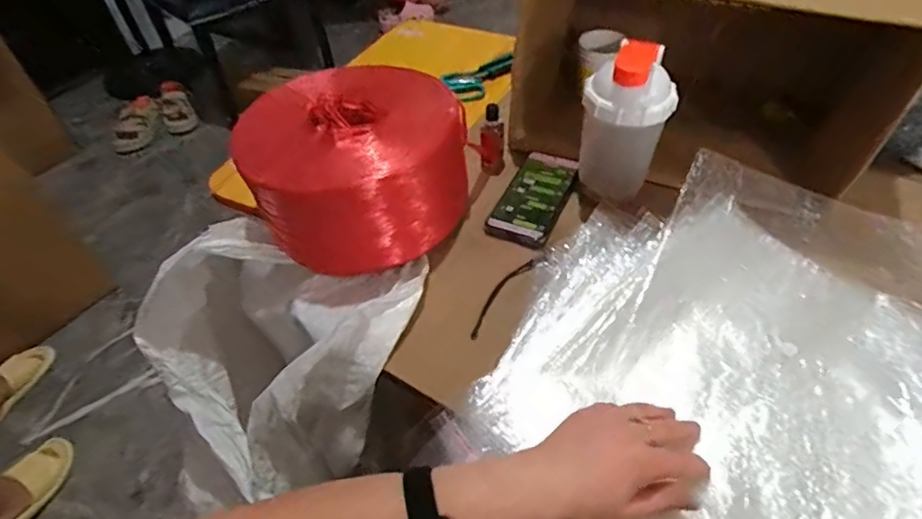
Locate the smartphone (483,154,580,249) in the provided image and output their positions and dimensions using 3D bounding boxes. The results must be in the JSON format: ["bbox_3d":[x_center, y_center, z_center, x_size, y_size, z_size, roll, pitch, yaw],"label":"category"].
[{"bbox_3d":[0.097,-0.080,0.688,0.075,0.017,0.157,26,59,9],"label":"smartphone"}]

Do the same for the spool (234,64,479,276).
[{"bbox_3d":[-0.126,-0.128,0.655,0.254,0.121,0.266,-14,49,-9],"label":"spool"}]

